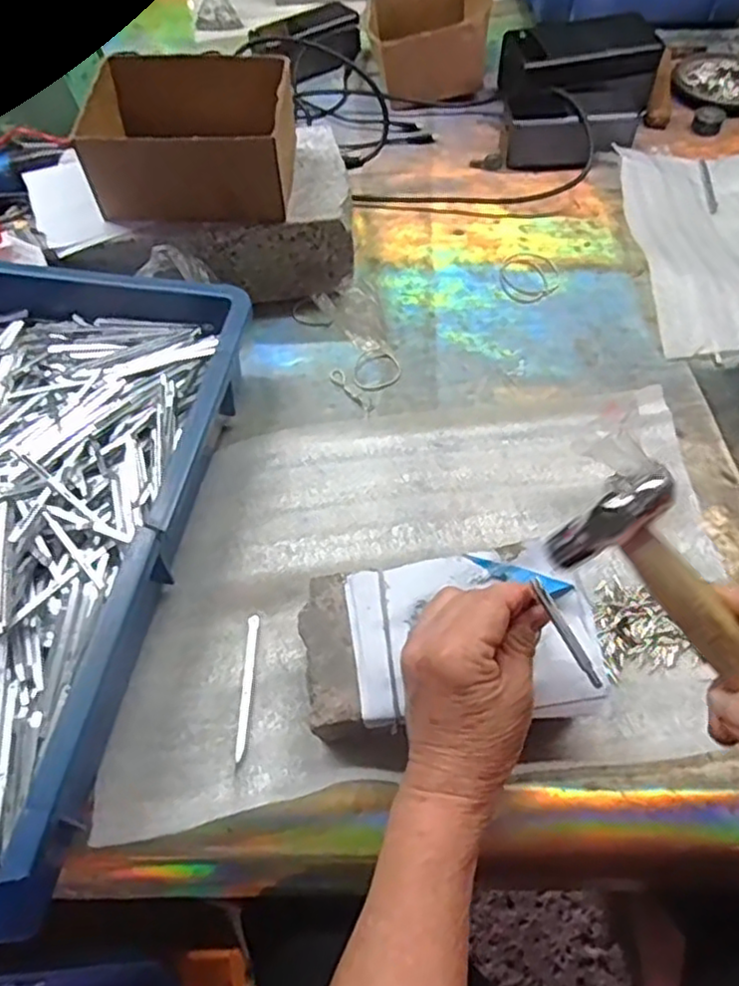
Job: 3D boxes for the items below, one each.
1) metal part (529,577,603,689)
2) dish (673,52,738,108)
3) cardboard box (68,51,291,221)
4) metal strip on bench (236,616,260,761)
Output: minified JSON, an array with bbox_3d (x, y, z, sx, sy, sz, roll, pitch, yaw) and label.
[{"bbox_3d":[0.094,0.066,0.330,0.006,0.005,0.057,-22,69,-12],"label":"metal part"},{"bbox_3d":[0.415,-0.475,0.796,0.115,0.014,0.116,-1,56,1],"label":"dish"},{"bbox_3d":[-0.139,-0.280,0.548,0.145,0.075,0.112,-1,56,1],"label":"cardboard box"},{"bbox_3d":[-0.076,0.118,0.424,0.007,0.004,0.088,0,56,2],"label":"metal strip on bench"}]

